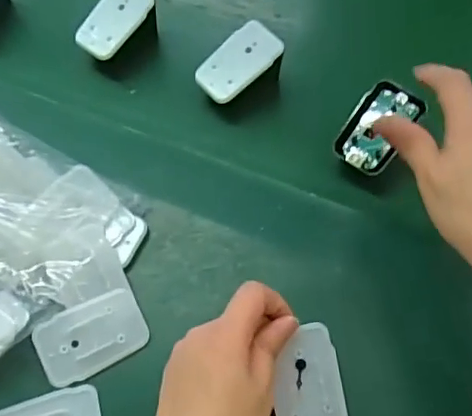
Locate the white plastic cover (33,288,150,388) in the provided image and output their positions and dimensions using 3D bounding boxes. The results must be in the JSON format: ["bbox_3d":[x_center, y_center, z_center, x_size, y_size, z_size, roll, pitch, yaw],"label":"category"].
[{"bbox_3d":[-0.095,0.084,0.370,0.068,0.008,0.042,-24,66,-12],"label":"white plastic cover"}]

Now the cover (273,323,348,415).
[{"bbox_3d":[0.044,0.109,0.346,0.043,0.004,0.069,-9,81,-10],"label":"cover"}]

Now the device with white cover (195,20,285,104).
[{"bbox_3d":[0.001,-0.110,0.460,0.066,0.051,0.042,-35,69,-17],"label":"device with white cover"}]

